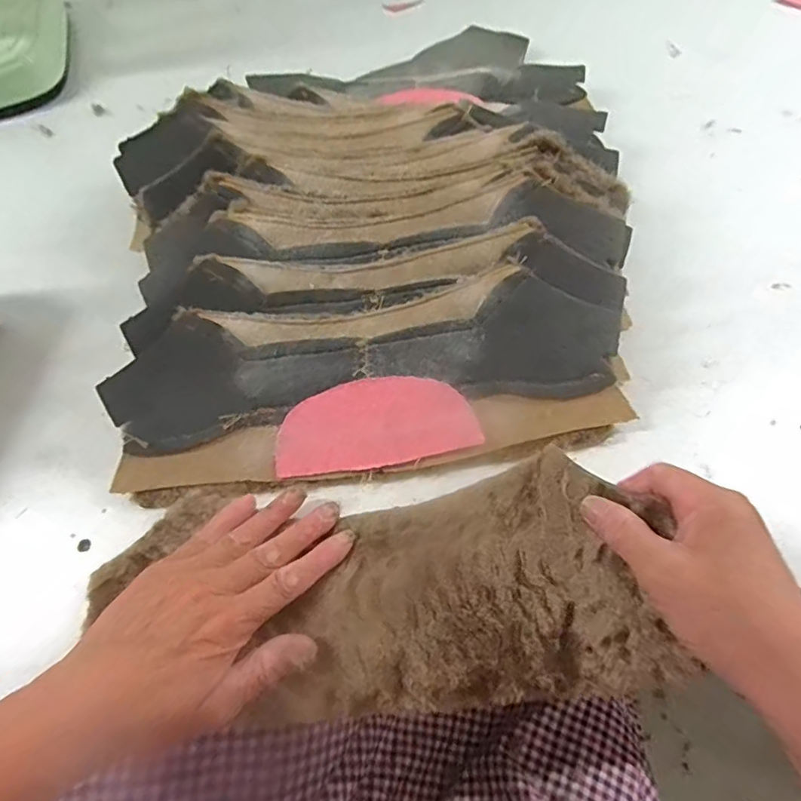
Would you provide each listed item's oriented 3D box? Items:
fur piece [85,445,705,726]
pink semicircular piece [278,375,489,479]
[{"bbox_3d":[-0.020,0.108,0.308,0.319,0.024,0.127,-6,59,8],"label":"fur piece"},{"bbox_3d":[-0.017,0.015,0.360,0.133,0.007,0.059,-7,91,-1],"label":"pink semicircular piece"}]

